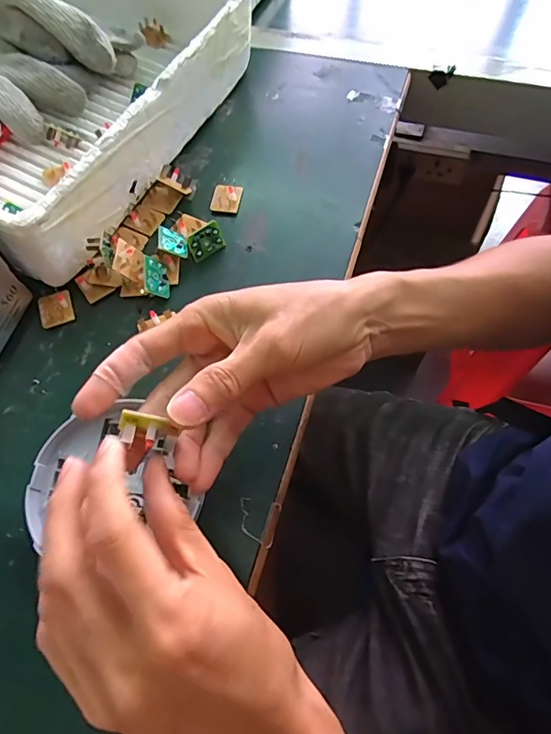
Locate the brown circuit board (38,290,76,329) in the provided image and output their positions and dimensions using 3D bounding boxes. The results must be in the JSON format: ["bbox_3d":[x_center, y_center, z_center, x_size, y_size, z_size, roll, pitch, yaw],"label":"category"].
[{"bbox_3d":[-0.173,-0.045,0.365,0.026,0.005,0.028,-21,64,-8],"label":"brown circuit board"}]

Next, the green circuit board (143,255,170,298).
[{"bbox_3d":[-0.093,-0.071,0.361,0.005,0.022,0.030,-15,75,40],"label":"green circuit board"}]

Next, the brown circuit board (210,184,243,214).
[{"bbox_3d":[-0.043,-0.150,0.409,0.025,0.007,0.028,11,76,3],"label":"brown circuit board"}]

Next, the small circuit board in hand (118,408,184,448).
[{"bbox_3d":[-0.059,0.029,0.212,0.028,0.011,0.013,8,64,6],"label":"small circuit board in hand"}]

